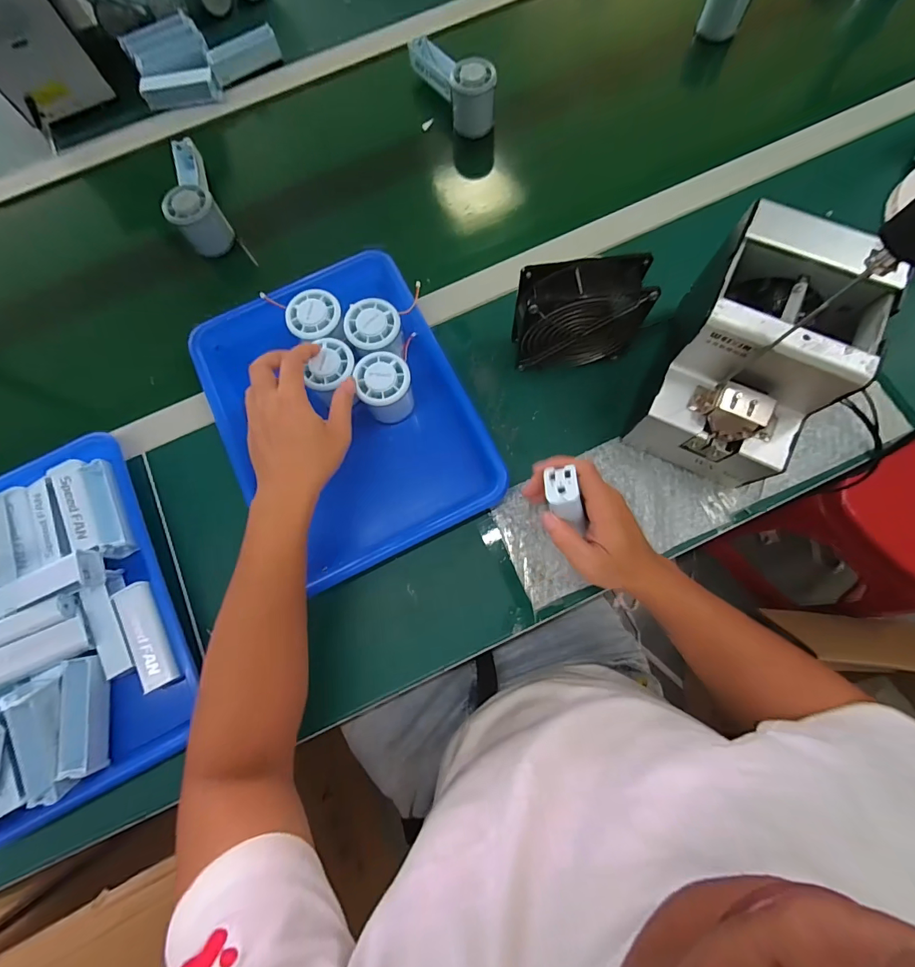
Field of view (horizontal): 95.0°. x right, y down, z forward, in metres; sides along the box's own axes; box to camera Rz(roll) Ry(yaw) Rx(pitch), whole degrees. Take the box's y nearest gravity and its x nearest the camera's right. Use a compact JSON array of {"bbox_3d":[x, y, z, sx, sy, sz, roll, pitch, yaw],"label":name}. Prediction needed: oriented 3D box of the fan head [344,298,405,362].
[{"bbox_3d":[-0.087,-0.159,0.448,0.055,0.045,0.056,-1,76,2],"label":"fan head"}]

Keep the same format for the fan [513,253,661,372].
[{"bbox_3d":[0.120,-0.163,0.423,0.126,0.115,0.051,-8,74,-1],"label":"fan"}]

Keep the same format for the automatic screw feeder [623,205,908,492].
[{"bbox_3d":[0.264,-0.109,0.384,0.126,0.147,0.172,25,78,9],"label":"automatic screw feeder"}]

